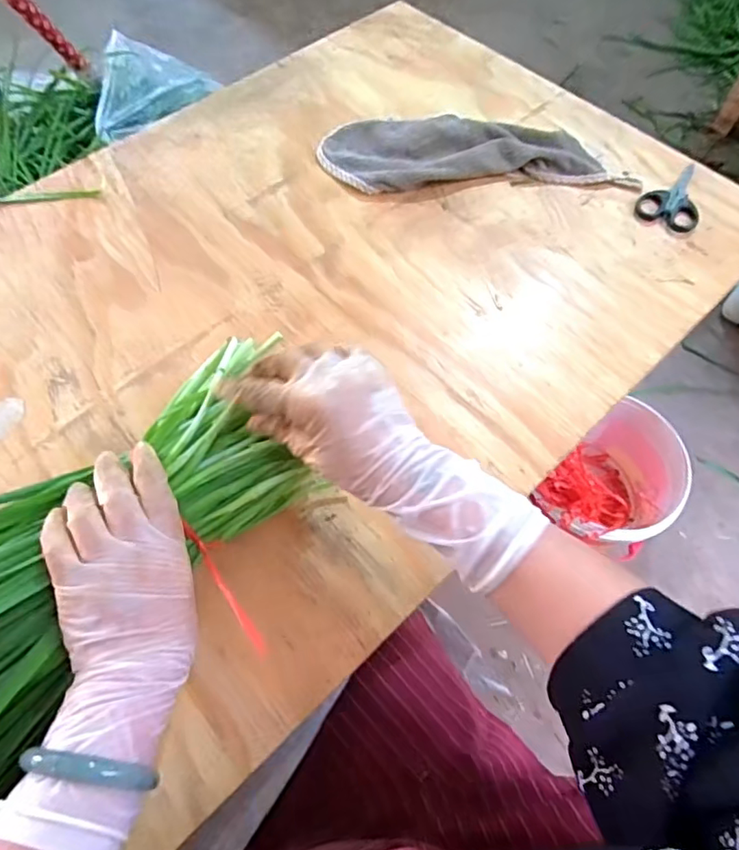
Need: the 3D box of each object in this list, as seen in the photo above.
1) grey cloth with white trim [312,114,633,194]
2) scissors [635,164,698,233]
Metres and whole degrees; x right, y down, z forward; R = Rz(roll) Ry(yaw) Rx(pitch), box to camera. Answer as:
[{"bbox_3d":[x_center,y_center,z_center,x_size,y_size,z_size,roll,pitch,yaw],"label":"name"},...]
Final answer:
[{"bbox_3d":[0.113,-0.305,0.600,0.328,0.027,0.109,-1,63,-1],"label":"grey cloth with white trim"},{"bbox_3d":[0.331,-0.253,0.586,0.061,0.012,0.109,26,66,12],"label":"scissors"}]

